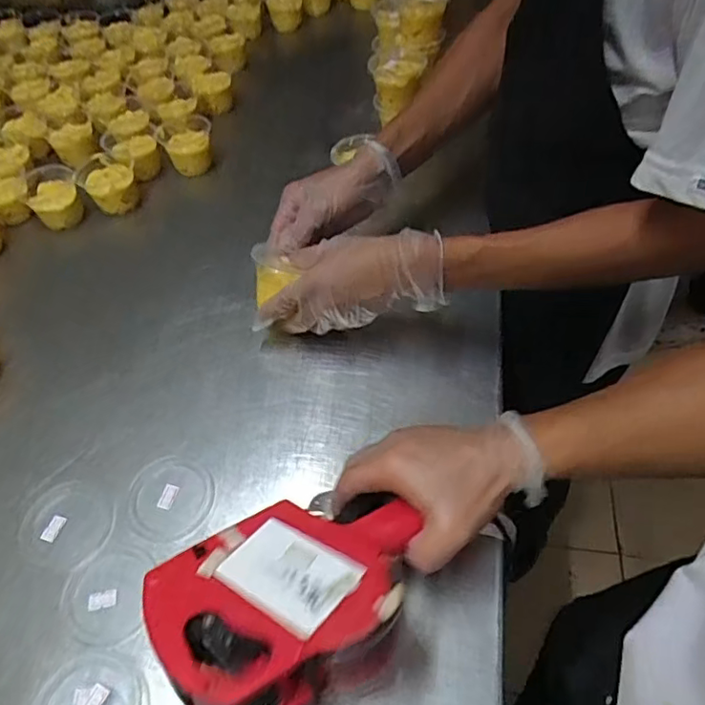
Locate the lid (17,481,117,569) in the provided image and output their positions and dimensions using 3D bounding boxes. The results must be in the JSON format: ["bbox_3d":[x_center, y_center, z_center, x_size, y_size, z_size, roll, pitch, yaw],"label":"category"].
[{"bbox_3d":[-0.235,0.140,0.473,0.082,0.007,0.068,16,56,15],"label":"lid"}]

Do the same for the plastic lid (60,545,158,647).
[{"bbox_3d":[-0.188,0.182,0.437,0.064,0.004,0.068,-2,53,2],"label":"plastic lid"}]

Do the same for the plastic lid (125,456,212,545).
[{"bbox_3d":[-0.152,0.120,0.478,0.068,0.004,0.072,-2,53,2],"label":"plastic lid"}]

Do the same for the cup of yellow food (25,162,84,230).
[{"bbox_3d":[-0.375,-0.197,0.725,0.063,0.050,0.068,-2,53,2],"label":"cup of yellow food"}]

